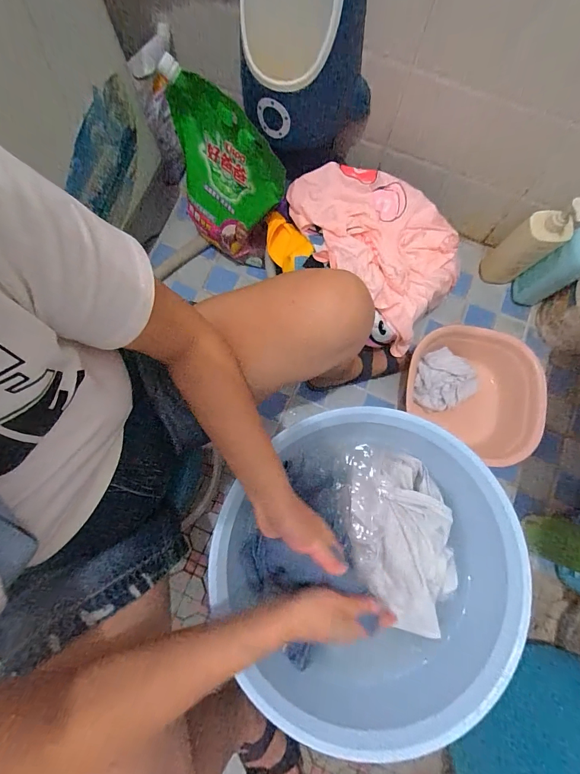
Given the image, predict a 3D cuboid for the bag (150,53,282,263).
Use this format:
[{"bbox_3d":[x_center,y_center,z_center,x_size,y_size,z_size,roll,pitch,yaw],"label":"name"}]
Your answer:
[{"bbox_3d":[-0.131,-0.412,0.705,0.285,0.330,0.075,42,61,8],"label":"bag"}]

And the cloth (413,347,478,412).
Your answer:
[{"bbox_3d":[0.331,-0.016,0.761,0.131,0.050,0.127,-20,78,-6],"label":"cloth"}]

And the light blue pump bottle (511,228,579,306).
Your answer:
[{"bbox_3d":[0.567,-0.252,0.720,0.053,0.262,0.078,-37,80,-9],"label":"light blue pump bottle"}]

